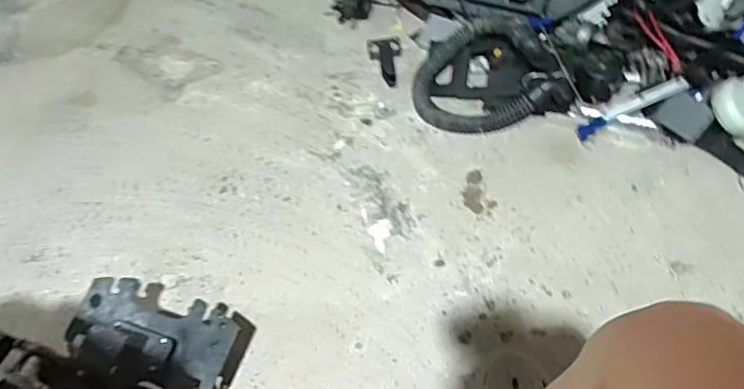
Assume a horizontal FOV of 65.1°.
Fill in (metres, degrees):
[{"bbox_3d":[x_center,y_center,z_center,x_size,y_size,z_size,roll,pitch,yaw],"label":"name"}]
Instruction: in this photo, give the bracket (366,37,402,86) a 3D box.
[{"bbox_3d":[0.029,-0.278,1.207,0.071,0.055,0.093,-5,56,2],"label":"bracket"}]

